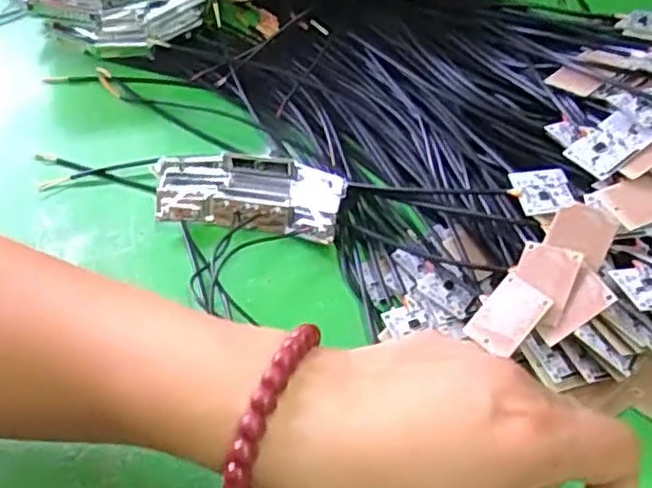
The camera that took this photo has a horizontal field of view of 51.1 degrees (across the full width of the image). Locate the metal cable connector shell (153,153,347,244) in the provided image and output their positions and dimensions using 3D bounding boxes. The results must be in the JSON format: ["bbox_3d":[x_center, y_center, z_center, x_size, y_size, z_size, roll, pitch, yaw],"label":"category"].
[{"bbox_3d":[-0.040,-0.026,0.355,0.098,0.022,0.040,9,54,12],"label":"metal cable connector shell"}]

